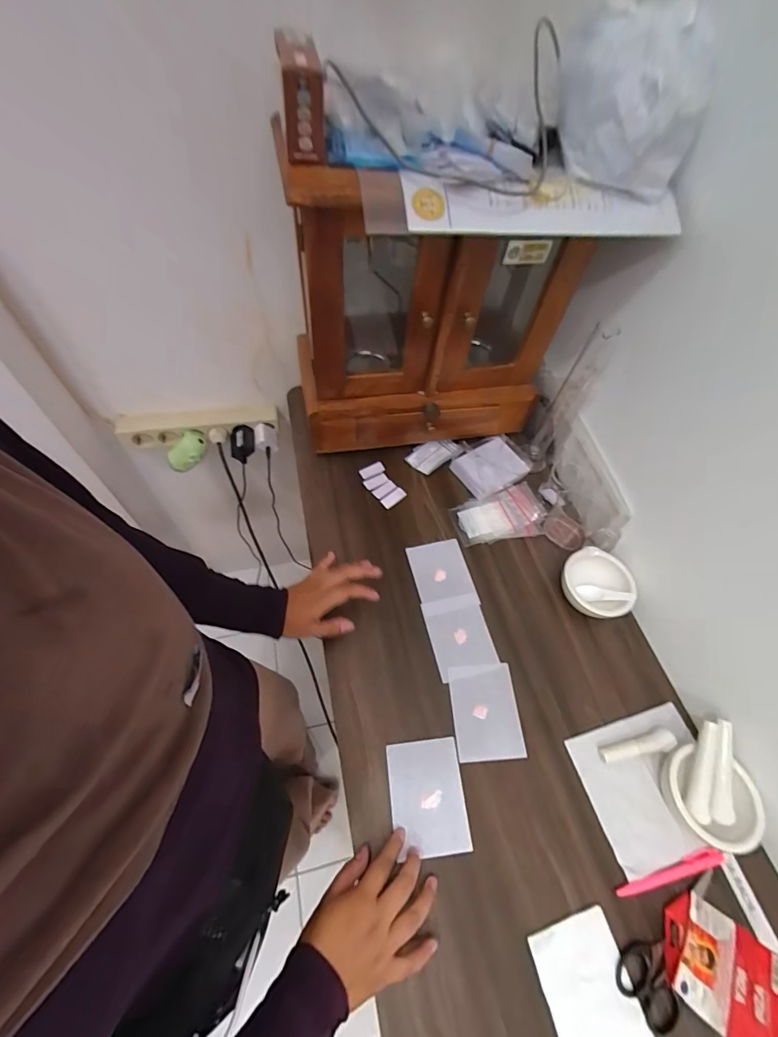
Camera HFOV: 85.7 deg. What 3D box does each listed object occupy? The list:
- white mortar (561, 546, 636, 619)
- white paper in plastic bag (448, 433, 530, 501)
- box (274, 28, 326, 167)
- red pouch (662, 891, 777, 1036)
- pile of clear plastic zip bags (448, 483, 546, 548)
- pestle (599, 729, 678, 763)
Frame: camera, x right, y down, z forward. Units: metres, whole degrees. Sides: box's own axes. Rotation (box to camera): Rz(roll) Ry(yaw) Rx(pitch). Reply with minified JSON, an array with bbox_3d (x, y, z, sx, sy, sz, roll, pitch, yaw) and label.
[{"bbox_3d":[0.301,0.099,0.611,0.085,0.047,0.098,-35,67,-22],"label":"white mortar"},{"bbox_3d":[0.186,-0.098,0.722,0.129,0.044,0.093,-26,64,-19],"label":"white paper in plastic bag"},{"bbox_3d":[-0.081,-0.390,0.391,0.035,0.069,0.091,-6,59,-8],"label":"box"},{"bbox_3d":[0.304,0.414,0.374,0.029,0.117,0.085,27,74,-14],"label":"red pouch"},{"bbox_3d":[0.179,-0.006,0.681,0.143,0.021,0.085,-13,60,-12],"label":"pile of clear plastic zip bags"},{"bbox_3d":[0.301,0.278,0.510,0.089,0.022,0.022,-8,59,-9],"label":"pestle"}]

